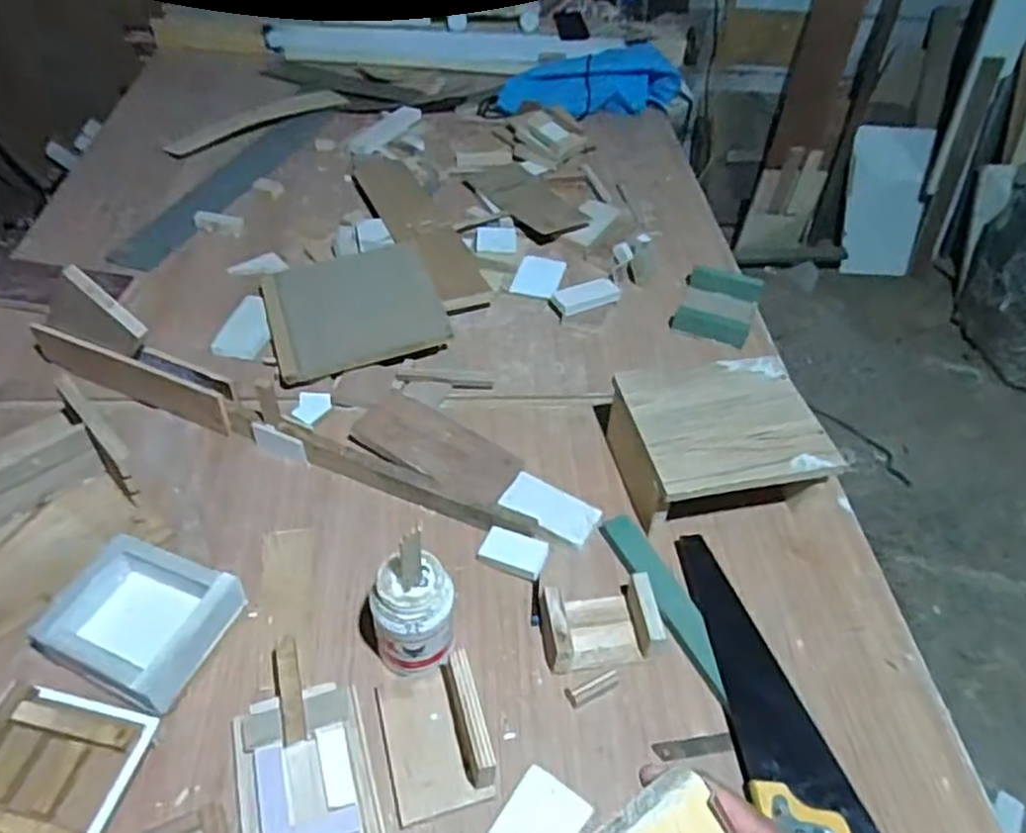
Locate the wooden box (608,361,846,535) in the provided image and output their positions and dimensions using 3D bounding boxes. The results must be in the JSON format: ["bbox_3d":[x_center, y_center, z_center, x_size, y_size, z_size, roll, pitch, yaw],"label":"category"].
[{"bbox_3d":[0.253,0.038,0.909,0.227,0.111,0.198,-7,50,-11],"label":"wooden box"}]

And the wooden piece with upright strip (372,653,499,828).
[{"bbox_3d":[-0.075,0.292,0.674,0.089,0.073,0.134,-10,50,-13],"label":"wooden piece with upright strip"}]

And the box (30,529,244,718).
[{"bbox_3d":[-0.372,0.207,0.727,0.154,0.057,0.139,20,48,12],"label":"box"}]

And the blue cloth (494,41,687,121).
[{"bbox_3d":[0.188,-0.770,1.639,0.444,0.095,0.109,-5,49,-9],"label":"blue cloth"}]

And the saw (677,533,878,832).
[{"bbox_3d":[0.254,0.298,0.722,0.098,0.037,0.417,-10,50,-13],"label":"saw"}]

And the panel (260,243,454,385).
[{"bbox_3d":[-0.240,-0.172,1.083,0.244,0.022,0.269,-14,47,-10],"label":"panel"}]

